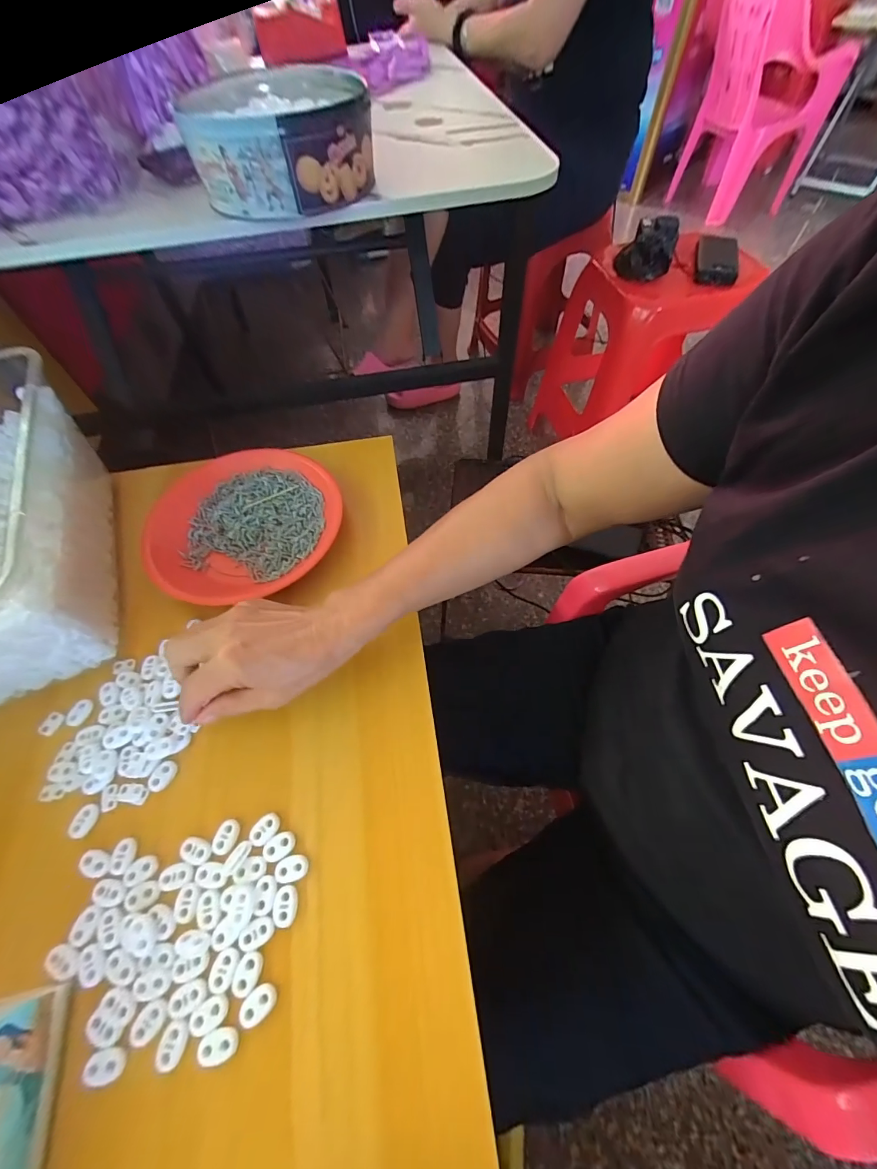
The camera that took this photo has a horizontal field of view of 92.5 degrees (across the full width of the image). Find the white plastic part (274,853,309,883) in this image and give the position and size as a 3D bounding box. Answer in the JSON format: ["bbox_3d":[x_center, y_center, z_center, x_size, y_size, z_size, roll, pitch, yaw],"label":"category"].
[{"bbox_3d":[-0.103,0.198,0.293,0.022,0.004,0.015,-14,61,-7],"label":"white plastic part"}]

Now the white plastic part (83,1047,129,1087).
[{"bbox_3d":[-0.197,0.284,0.247,0.023,0.004,0.015,-5,60,-2],"label":"white plastic part"}]

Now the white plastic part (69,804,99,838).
[{"bbox_3d":[-0.265,0.177,0.314,0.015,0.004,0.022,16,62,10],"label":"white plastic part"}]

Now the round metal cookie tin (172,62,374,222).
[{"bbox_3d":[-0.171,-0.488,0.463,0.189,0.074,0.189,-8,60,-3],"label":"round metal cookie tin"}]

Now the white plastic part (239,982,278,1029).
[{"bbox_3d":[-0.111,0.258,0.257,0.015,0.004,0.023,39,68,20],"label":"white plastic part"}]

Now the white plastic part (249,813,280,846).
[{"bbox_3d":[-0.127,0.178,0.305,0.015,0.004,0.023,40,68,21],"label":"white plastic part"}]

